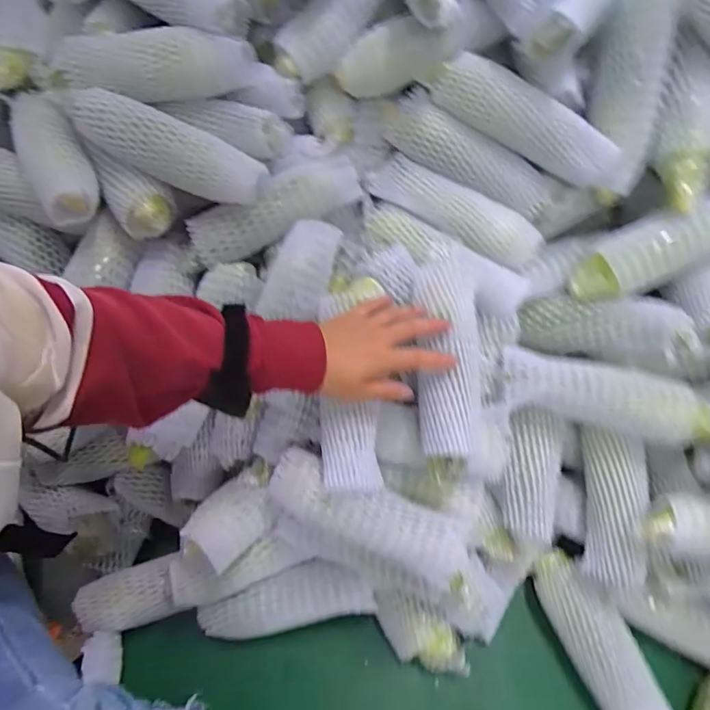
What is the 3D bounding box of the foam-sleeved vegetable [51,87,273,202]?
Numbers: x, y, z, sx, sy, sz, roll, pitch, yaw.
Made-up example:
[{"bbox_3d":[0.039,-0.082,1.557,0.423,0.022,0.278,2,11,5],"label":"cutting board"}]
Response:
[{"bbox_3d":[-0.217,-0.232,0.579,0.241,0.055,0.054,23,56,-6],"label":"foam-sleeved vegetable"}]

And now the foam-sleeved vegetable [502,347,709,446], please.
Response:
[{"bbox_3d":[0.282,0.050,0.593,0.238,0.053,0.069,9,55,5],"label":"foam-sleeved vegetable"}]

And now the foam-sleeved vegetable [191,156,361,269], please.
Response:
[{"bbox_3d":[-0.095,-0.174,0.630,0.209,0.054,0.057,-28,59,-4],"label":"foam-sleeved vegetable"}]

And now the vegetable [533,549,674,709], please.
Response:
[{"bbox_3d":[0.286,0.342,0.610,0.065,0.052,0.233,-17,57,-13],"label":"vegetable"}]

